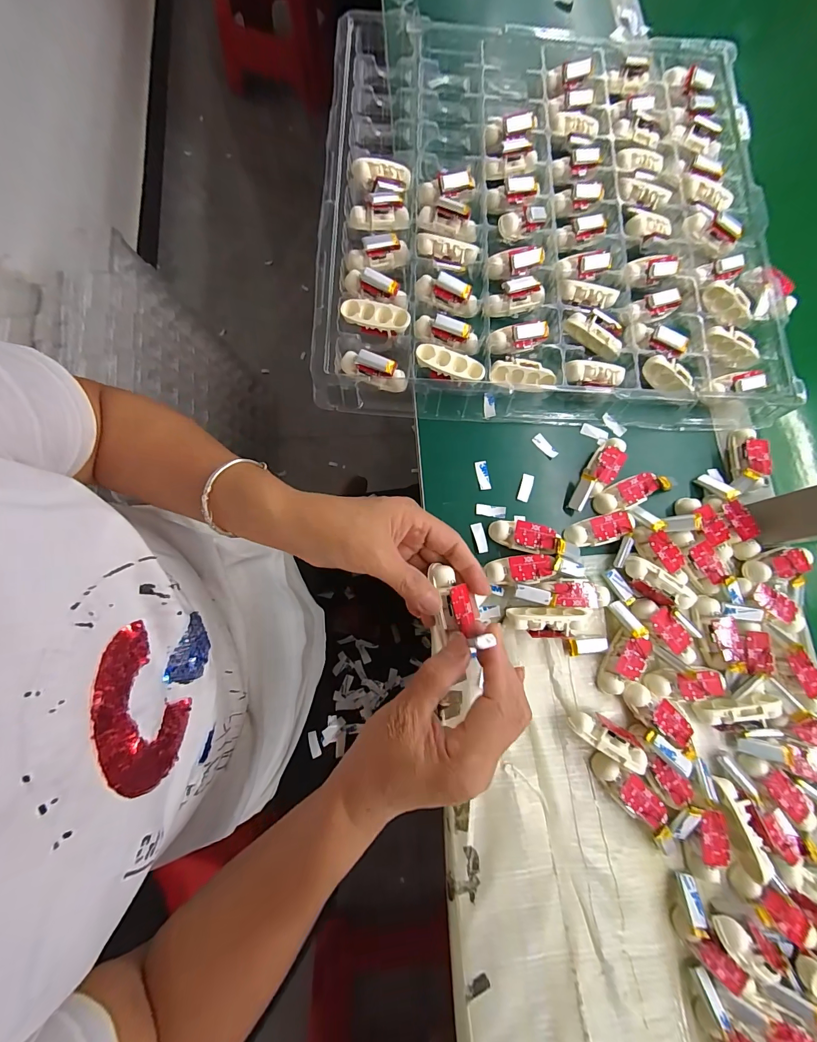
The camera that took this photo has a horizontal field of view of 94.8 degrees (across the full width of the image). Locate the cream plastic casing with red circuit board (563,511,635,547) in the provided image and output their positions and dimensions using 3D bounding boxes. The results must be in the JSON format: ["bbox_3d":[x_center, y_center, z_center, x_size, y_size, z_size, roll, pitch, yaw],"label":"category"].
[{"bbox_3d":[0.175,0.008,0.338,0.067,0.014,0.024,-13,80,-6],"label":"cream plastic casing with red circuit board"}]

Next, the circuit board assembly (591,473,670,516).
[{"bbox_3d":[0.203,-0.026,0.344,0.063,0.010,0.025,-23,80,11],"label":"circuit board assembly"}]

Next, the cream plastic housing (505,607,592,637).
[{"bbox_3d":[0.119,0.083,0.314,0.072,0.018,0.021,0,79,-4],"label":"cream plastic housing"}]

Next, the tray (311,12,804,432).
[{"bbox_3d":[0.148,-0.336,0.398,0.464,0.039,0.484,2,79,-4],"label":"tray"}]

